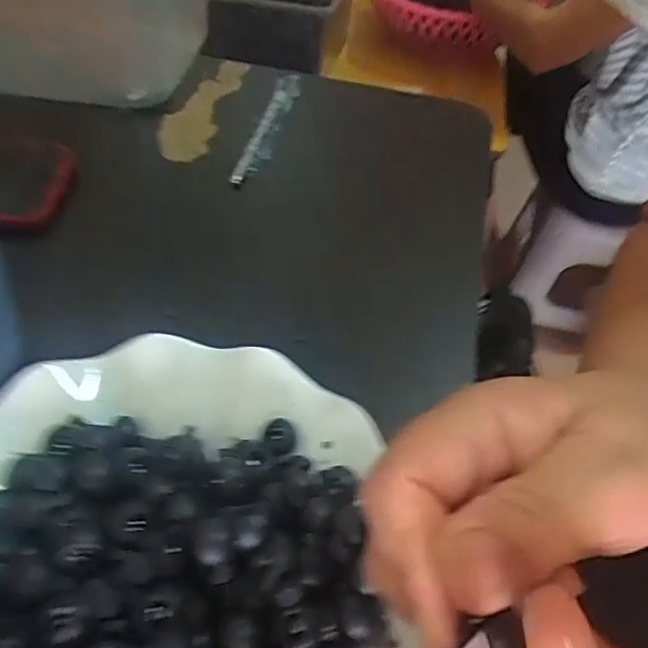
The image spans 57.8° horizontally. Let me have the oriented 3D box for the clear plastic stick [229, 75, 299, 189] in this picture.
[{"bbox_3d":[-0.039,-0.136,0.399,0.012,0.011,0.130,15,51,6],"label":"clear plastic stick"}]

